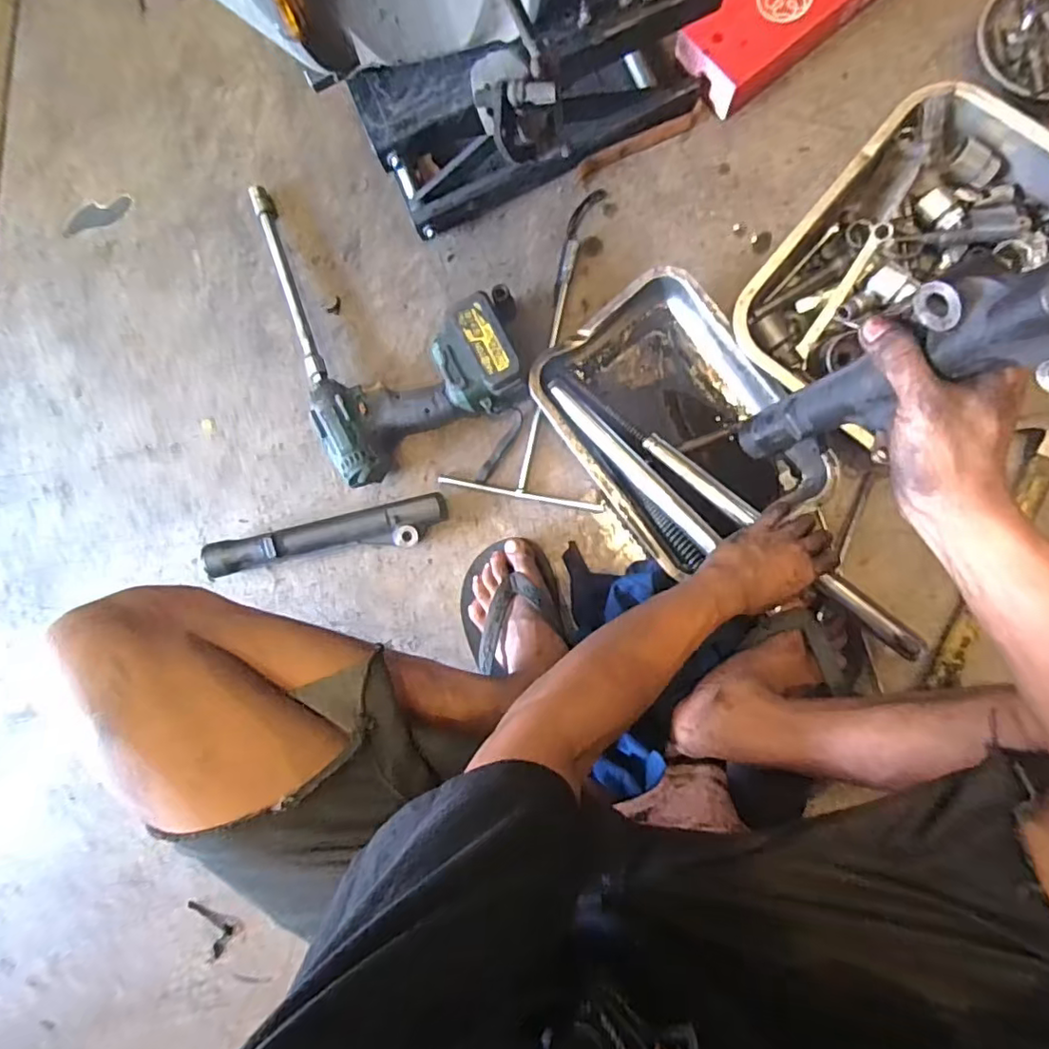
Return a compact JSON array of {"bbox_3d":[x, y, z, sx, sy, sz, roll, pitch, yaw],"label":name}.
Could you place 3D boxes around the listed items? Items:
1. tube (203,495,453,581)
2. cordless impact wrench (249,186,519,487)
[{"bbox_3d":[-0.236,0.020,0.706,0.297,0.035,0.051,-12,84,4],"label":"tube"},{"bbox_3d":[-0.161,-0.264,0.698,0.256,0.073,0.404,-19,85,5],"label":"cordless impact wrench"}]

